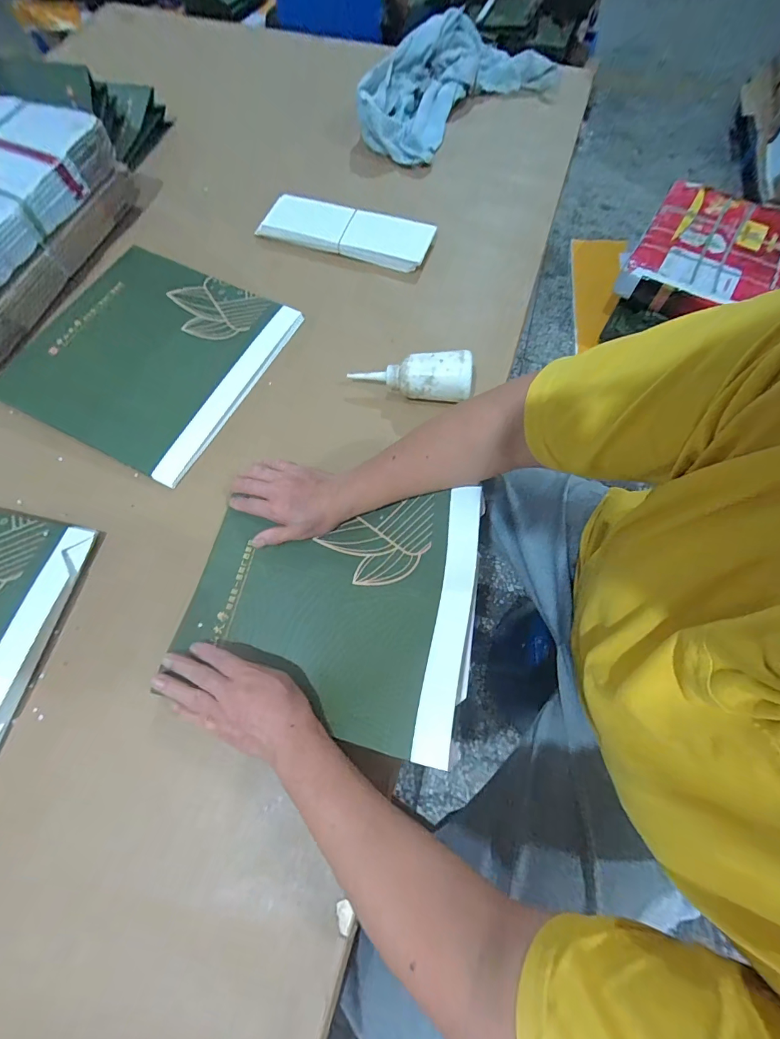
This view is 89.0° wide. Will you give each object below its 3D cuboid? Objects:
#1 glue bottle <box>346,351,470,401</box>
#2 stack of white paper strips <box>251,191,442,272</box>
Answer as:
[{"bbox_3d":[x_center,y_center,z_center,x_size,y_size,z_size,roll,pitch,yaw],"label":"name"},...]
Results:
[{"bbox_3d":[0.028,-0.189,0.528,0.168,0.054,0.045,7,70,19],"label":"glue bottle"},{"bbox_3d":[-0.071,-0.489,0.666,0.275,0.021,0.099,18,70,8],"label":"stack of white paper strips"}]

